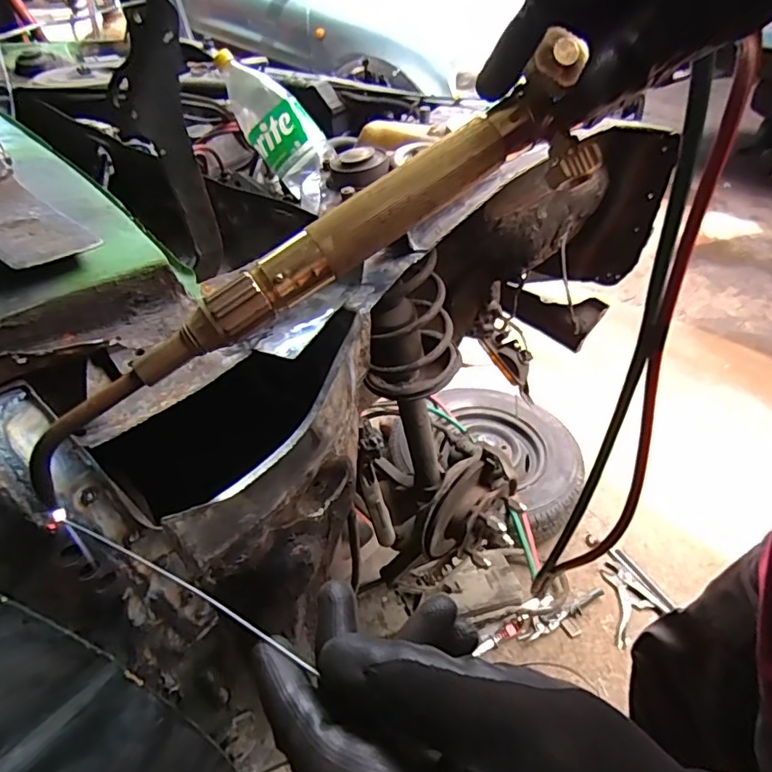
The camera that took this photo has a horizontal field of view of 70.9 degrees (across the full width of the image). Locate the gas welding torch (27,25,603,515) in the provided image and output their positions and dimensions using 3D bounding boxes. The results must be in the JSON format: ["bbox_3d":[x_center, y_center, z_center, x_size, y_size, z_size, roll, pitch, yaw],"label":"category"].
[{"bbox_3d":[-0.040,-0.049,0.248,0.306,0.055,0.031,-34,44,-3],"label":"gas welding torch"}]

